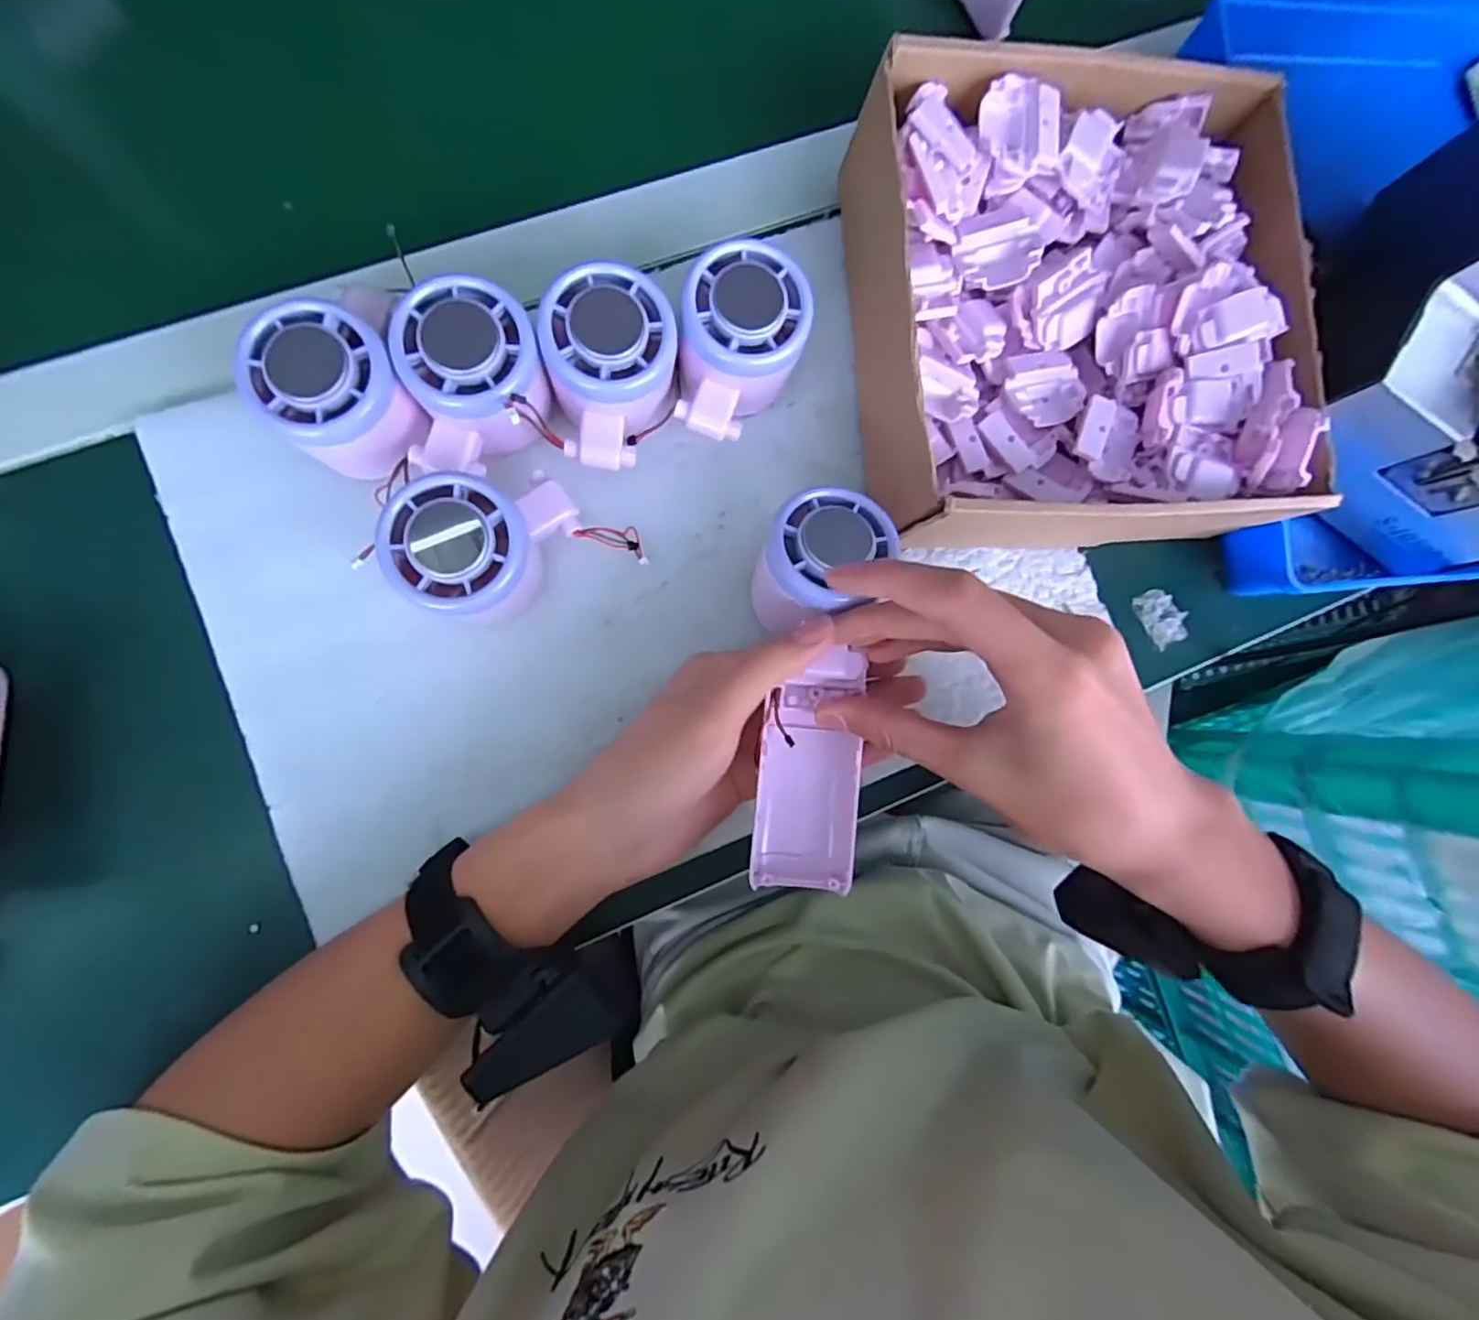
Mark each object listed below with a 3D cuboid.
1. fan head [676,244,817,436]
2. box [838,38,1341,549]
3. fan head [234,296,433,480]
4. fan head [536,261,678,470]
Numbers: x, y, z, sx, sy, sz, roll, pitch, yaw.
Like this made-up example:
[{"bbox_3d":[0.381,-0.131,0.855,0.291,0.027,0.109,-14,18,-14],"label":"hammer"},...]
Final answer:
[{"bbox_3d":[-0.001,-0.136,0.302,0.051,0.055,0.074,13,86,-5],"label":"fan head"},{"bbox_3d":[0.156,-0.162,0.316,0.209,0.066,0.212,-7,88,-6],"label":"box"},{"bbox_3d":[-0.164,-0.107,0.284,0.054,0.066,0.062,-37,91,-7],"label":"fan head"},{"bbox_3d":[-0.056,-0.122,0.295,0.053,0.058,0.072,3,87,-6],"label":"fan head"}]

